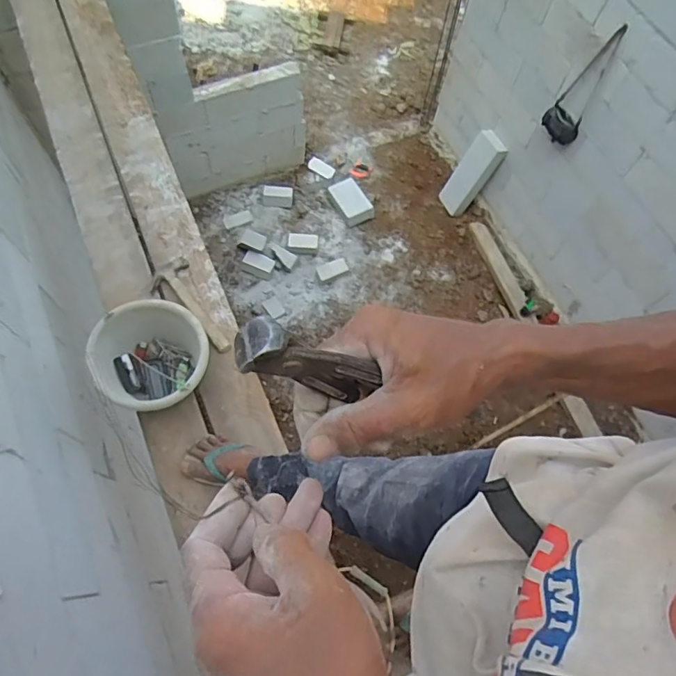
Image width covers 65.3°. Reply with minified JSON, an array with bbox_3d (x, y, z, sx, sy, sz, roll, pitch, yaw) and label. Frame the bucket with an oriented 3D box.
[{"bbox_3d":[-0.428,0.051,1.234,0.255,0.199,0.260,-24,70,-13],"label":"bucket"}]

